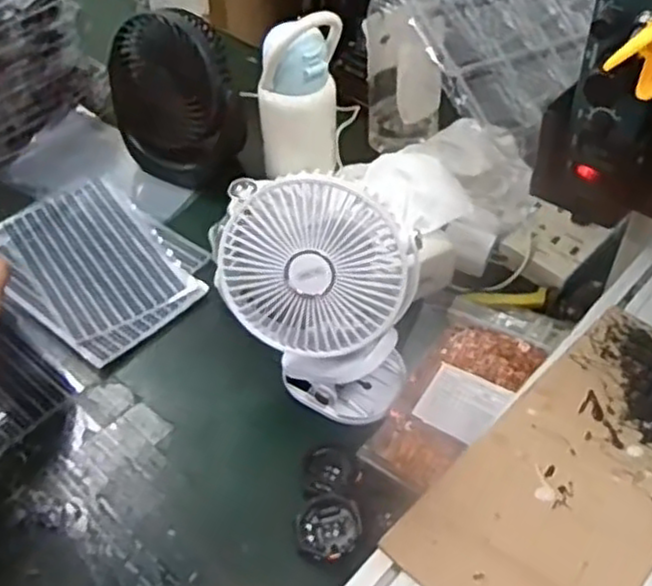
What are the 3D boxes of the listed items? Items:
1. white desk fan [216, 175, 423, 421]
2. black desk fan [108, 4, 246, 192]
[{"bbox_3d":[-0.008,0.003,0.590,0.152,0.188,0.091,14,50,14],"label":"white desk fan"},{"bbox_3d":[-0.169,-0.217,0.815,0.130,0.162,0.110,-16,49,-12],"label":"black desk fan"}]

